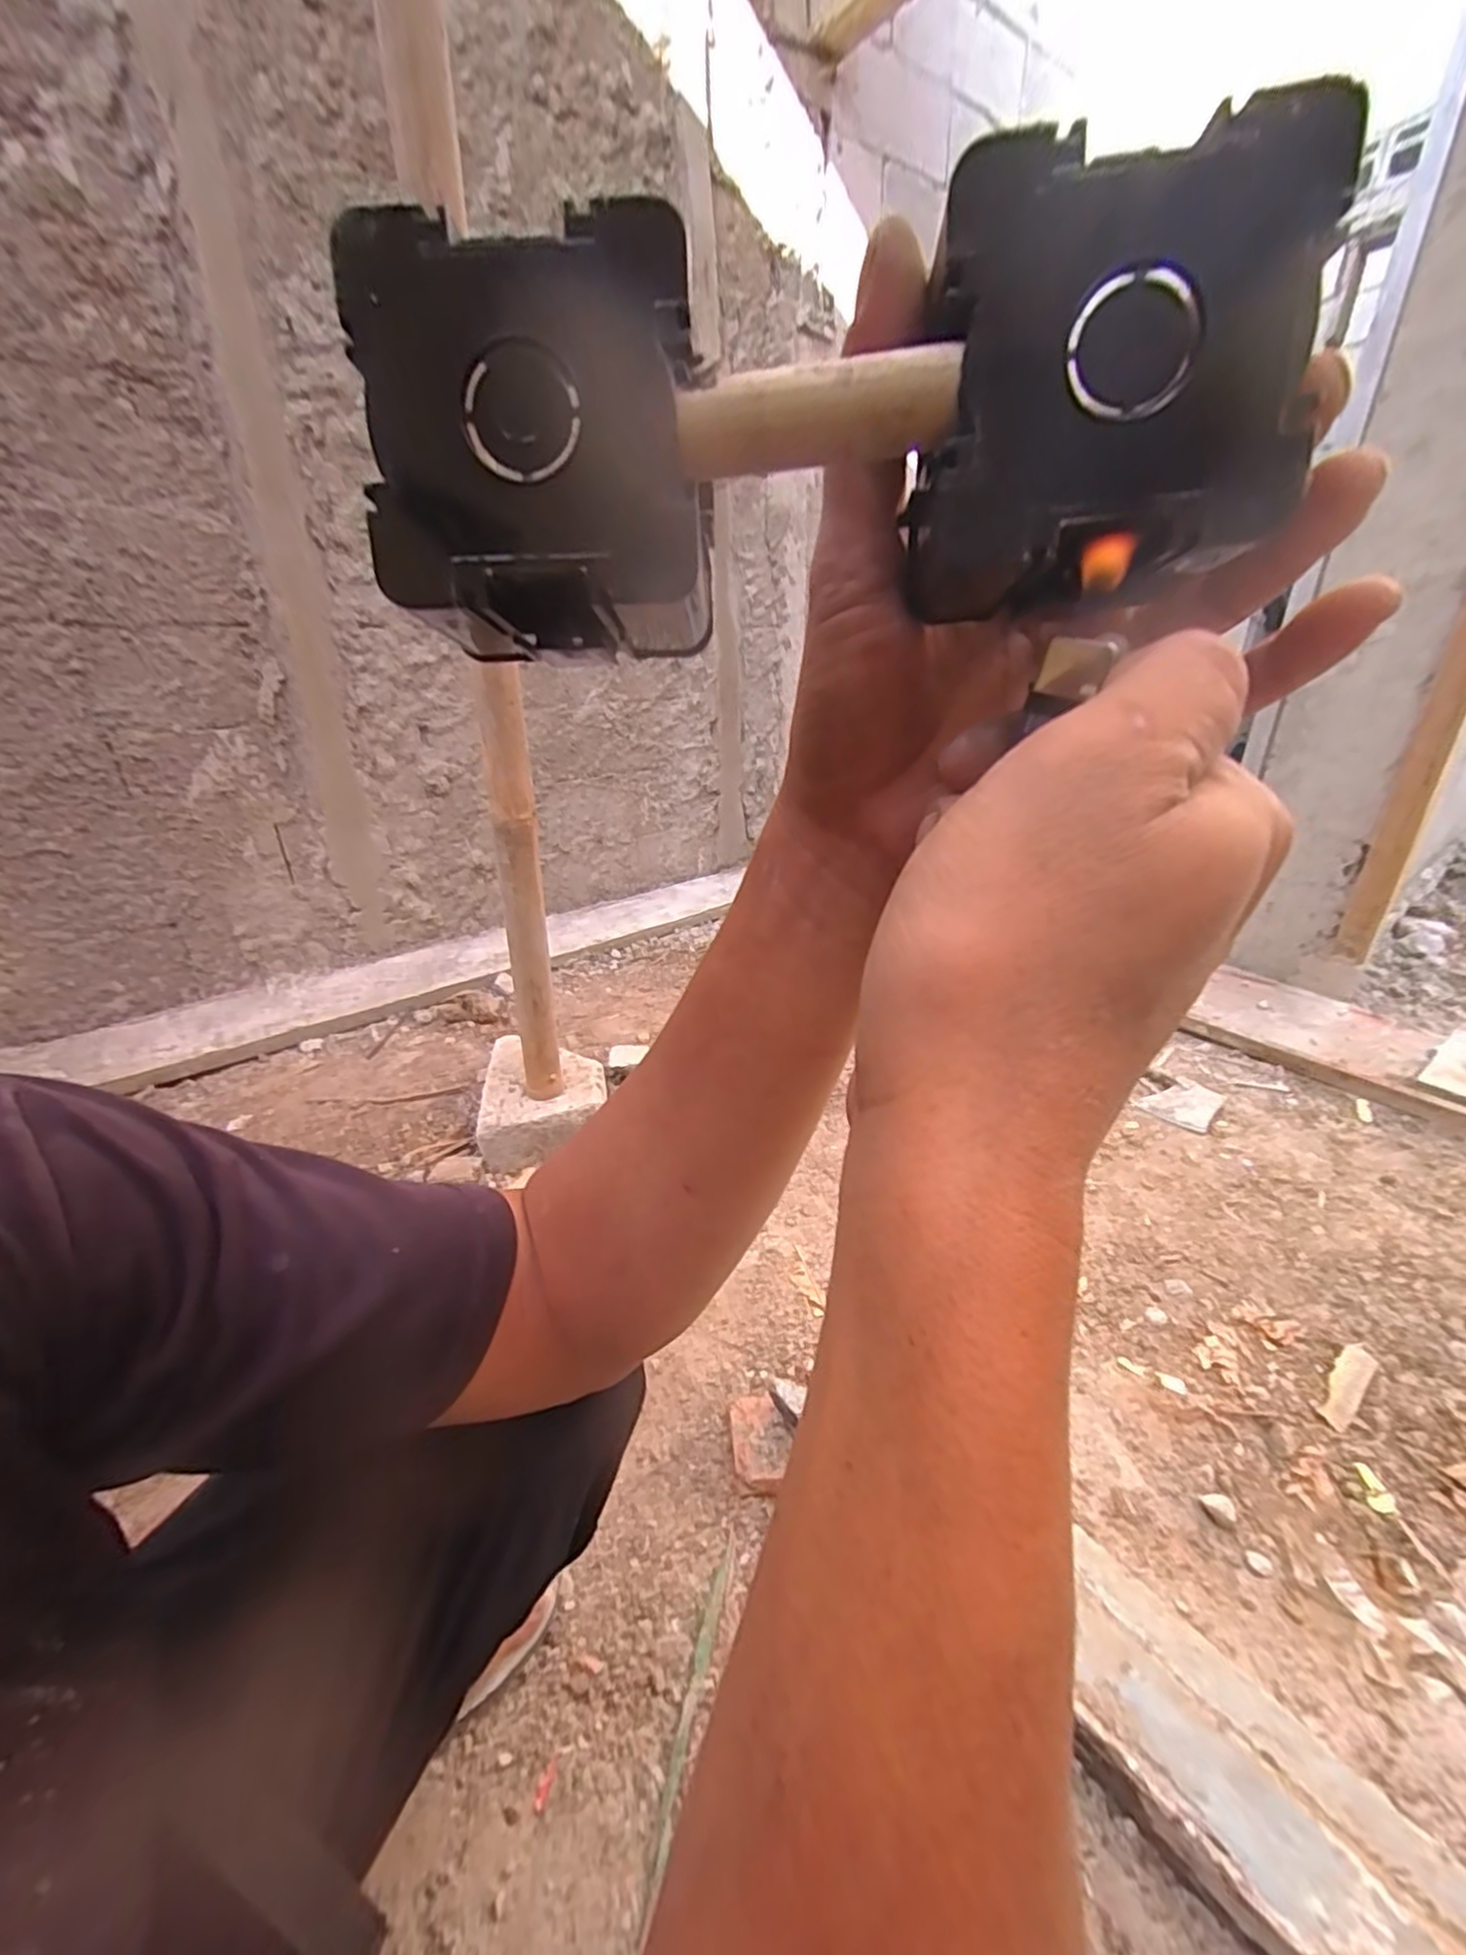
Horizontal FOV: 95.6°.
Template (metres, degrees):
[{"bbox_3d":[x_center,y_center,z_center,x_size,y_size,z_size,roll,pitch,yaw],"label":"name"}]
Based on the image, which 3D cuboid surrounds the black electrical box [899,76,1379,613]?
[{"bbox_3d":[0.071,-0.116,0.137,0.066,0.069,0.043,0,27,3],"label":"black electrical box"}]

